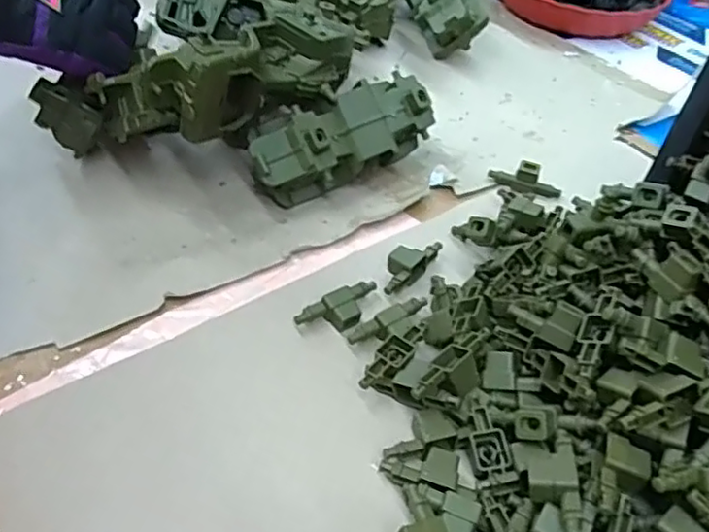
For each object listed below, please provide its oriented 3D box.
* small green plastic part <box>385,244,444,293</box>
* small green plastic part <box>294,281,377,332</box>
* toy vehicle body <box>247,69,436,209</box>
[{"bbox_3d":[0.043,-0.002,0.503,0.025,0.019,0.067,36,53,27],"label":"small green plastic part"},{"bbox_3d":[-0.008,0.033,0.466,0.067,0.022,0.026,-23,52,-25],"label":"small green plastic part"},{"bbox_3d":[-0.010,-0.110,0.577,0.182,0.074,0.056,-31,56,-30],"label":"toy vehicle body"}]

